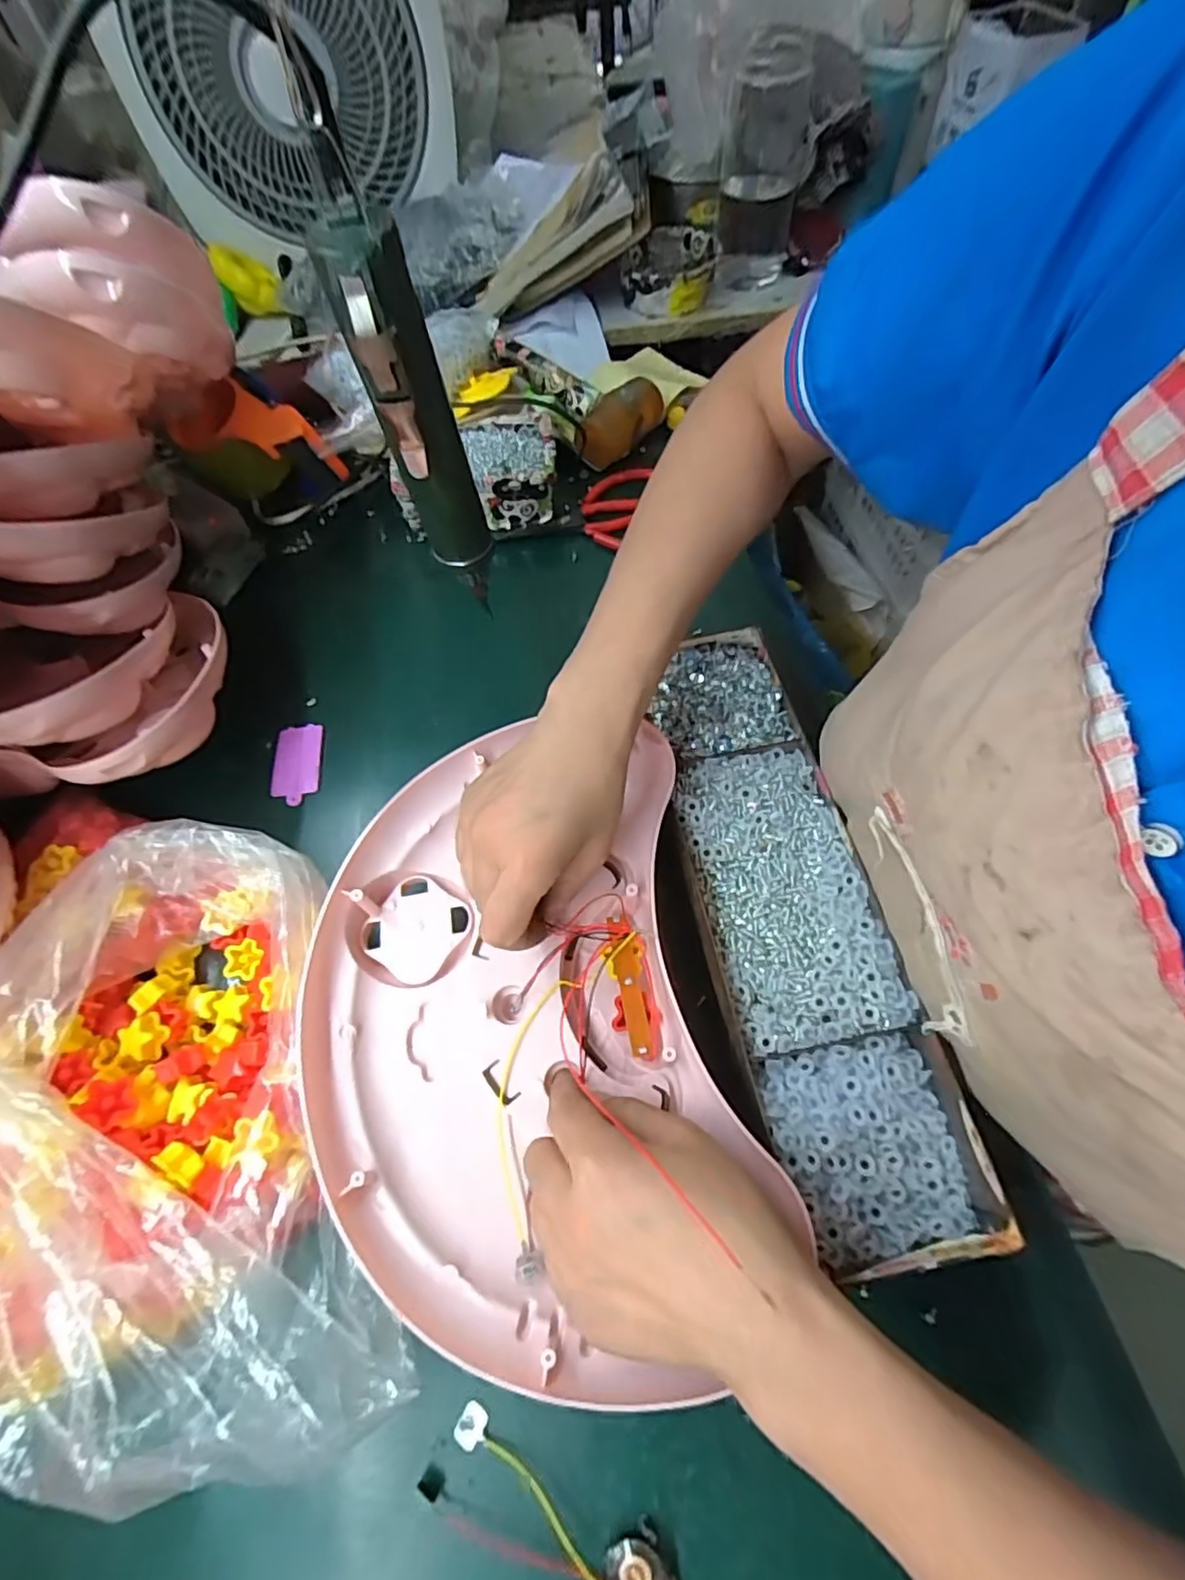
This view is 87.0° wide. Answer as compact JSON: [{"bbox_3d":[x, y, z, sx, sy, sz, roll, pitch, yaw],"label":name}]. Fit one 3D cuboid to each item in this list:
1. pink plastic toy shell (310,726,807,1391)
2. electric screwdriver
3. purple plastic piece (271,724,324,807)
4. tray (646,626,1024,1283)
[{"bbox_3d":[-0.038,0.121,0.343,0.223,0.048,0.317,-11,61,-2],"label":"pink plastic toy shell"},{"bbox_3d":[-0.092,-0.188,0.351,0.042,0.207,0.033,-19,62,-7],"label":"electric screwdriver"},{"bbox_3d":[-0.228,-0.020,0.479,0.036,0.009,0.066,-6,61,1],"label":"purple plastic piece"},{"bbox_3d":[0.115,0.059,0.381,0.099,0.031,0.372,-11,61,-2],"label":"tray"}]

